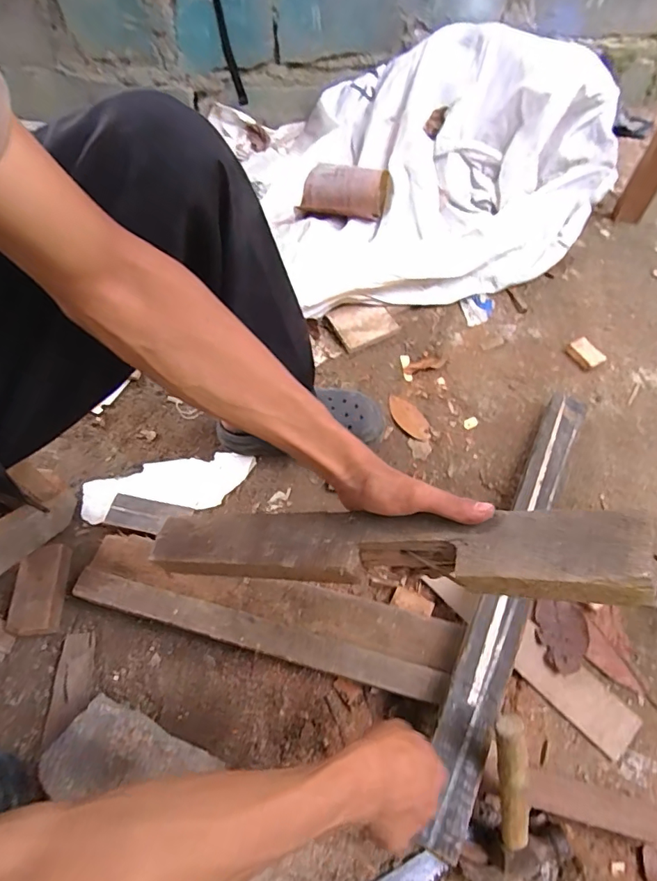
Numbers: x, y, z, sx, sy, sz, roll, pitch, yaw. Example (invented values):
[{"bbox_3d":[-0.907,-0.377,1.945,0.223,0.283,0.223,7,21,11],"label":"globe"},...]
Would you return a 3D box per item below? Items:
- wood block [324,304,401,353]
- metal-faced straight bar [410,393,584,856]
[{"bbox_3d":[0.065,-0.229,0.932,0.118,0.025,0.096,-24,62,-11],"label":"wood block"},{"bbox_3d":[0.247,0.167,0.635,0.062,0.024,0.647,25,58,12],"label":"metal-faced straight bar"}]

